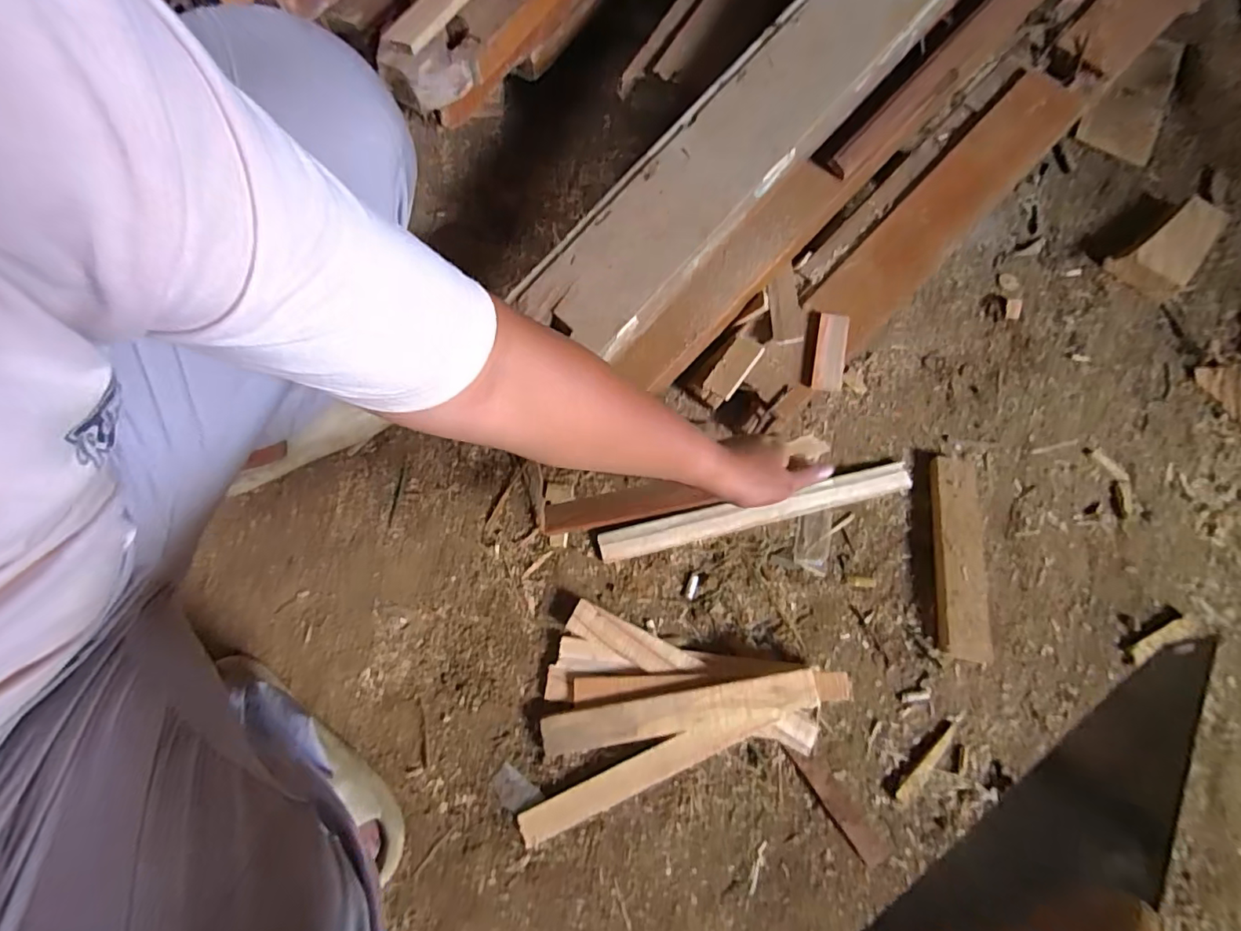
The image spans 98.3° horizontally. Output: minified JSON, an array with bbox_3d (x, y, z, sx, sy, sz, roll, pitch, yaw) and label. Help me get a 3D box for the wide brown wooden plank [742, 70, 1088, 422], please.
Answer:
[{"bbox_3d":[0.386,-0.289,0.712,0.102,0.031,0.572,44,91,-1],"label":"wide brown wooden plank"}]

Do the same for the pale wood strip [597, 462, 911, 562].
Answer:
[{"bbox_3d":[0.178,0.056,0.689,0.417,0.014,0.040,-13,70,-5],"label":"pale wood strip"}]

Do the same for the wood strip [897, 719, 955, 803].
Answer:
[{"bbox_3d":[0.340,0.330,0.594,0.106,0.007,0.016,-40,74,-14],"label":"wood strip"}]

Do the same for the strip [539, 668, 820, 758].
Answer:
[{"bbox_3d":[0.063,0.268,0.580,0.299,0.013,0.045,-10,83,0],"label":"strip"}]

